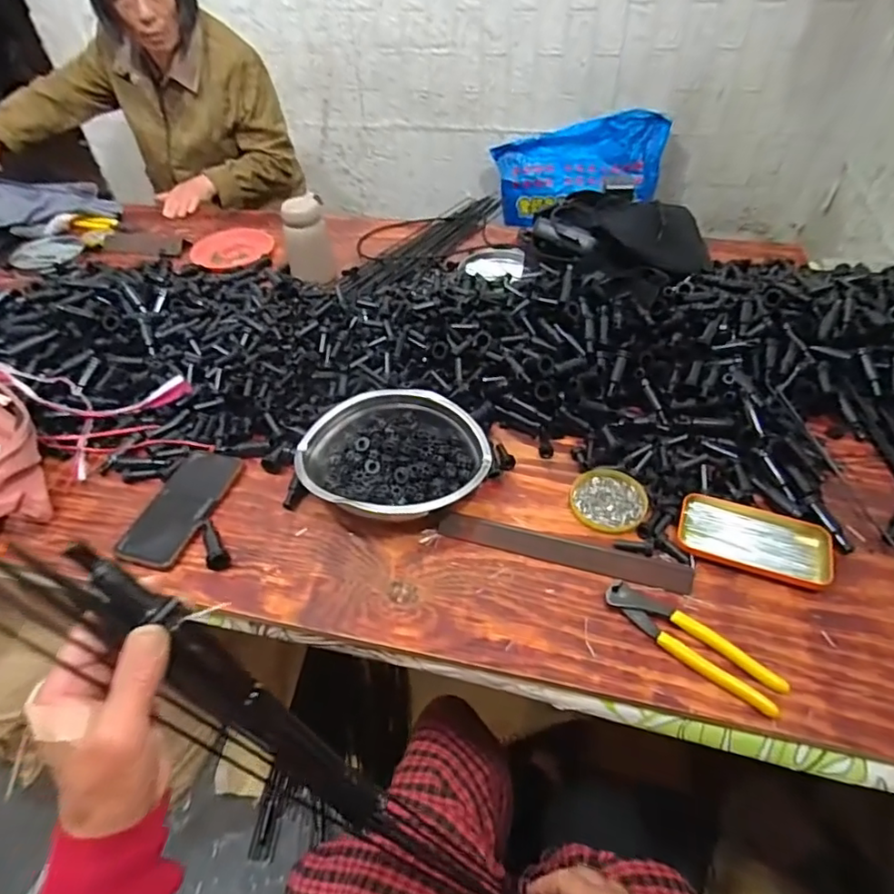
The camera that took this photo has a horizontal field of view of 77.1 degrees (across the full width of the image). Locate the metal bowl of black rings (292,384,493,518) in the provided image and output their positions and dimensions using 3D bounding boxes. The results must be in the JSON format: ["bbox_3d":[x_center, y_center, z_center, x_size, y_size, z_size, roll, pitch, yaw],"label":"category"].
[{"bbox_3d":[-0.064,0.015,0.662,0.210,0.058,0.190,-15,47,-11],"label":"metal bowl of black rings"}]

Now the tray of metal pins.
[{"bbox_3d":[0.323,0.093,0.590,0.143,0.013,0.076,16,49,18],"label":"tray of metal pins"}]

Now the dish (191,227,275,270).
[{"bbox_3d":[-0.436,-0.399,1.141,0.148,0.027,0.184,-3,46,0],"label":"dish"}]

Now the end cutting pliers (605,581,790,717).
[{"bbox_3d":[0.223,0.180,0.517,0.163,0.015,0.040,32,55,30],"label":"end cutting pliers"}]

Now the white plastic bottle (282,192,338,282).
[{"bbox_3d":[-0.256,-0.373,1.037,0.084,0.155,0.069,-14,47,-9],"label":"white plastic bottle"}]

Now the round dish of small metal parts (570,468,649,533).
[{"bbox_3d":[0.184,0.060,0.639,0.082,0.009,0.082,-2,46,2],"label":"round dish of small metal parts"}]

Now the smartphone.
[{"bbox_3d":[-0.313,0.068,0.663,0.080,0.008,0.164,8,47,11],"label":"smartphone"}]

